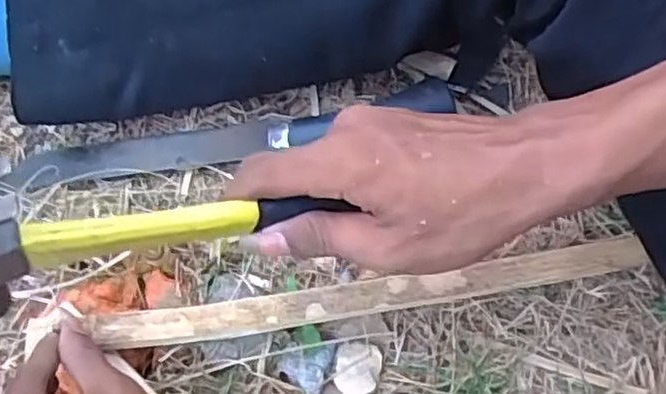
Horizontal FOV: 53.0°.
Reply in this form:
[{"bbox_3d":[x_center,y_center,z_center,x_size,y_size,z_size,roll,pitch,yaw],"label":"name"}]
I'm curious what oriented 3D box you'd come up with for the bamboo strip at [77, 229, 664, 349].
[{"bbox_3d":[0.026,0.054,0.382,0.313,0.012,0.021,-8,66,-5],"label":"bamboo strip"}]

